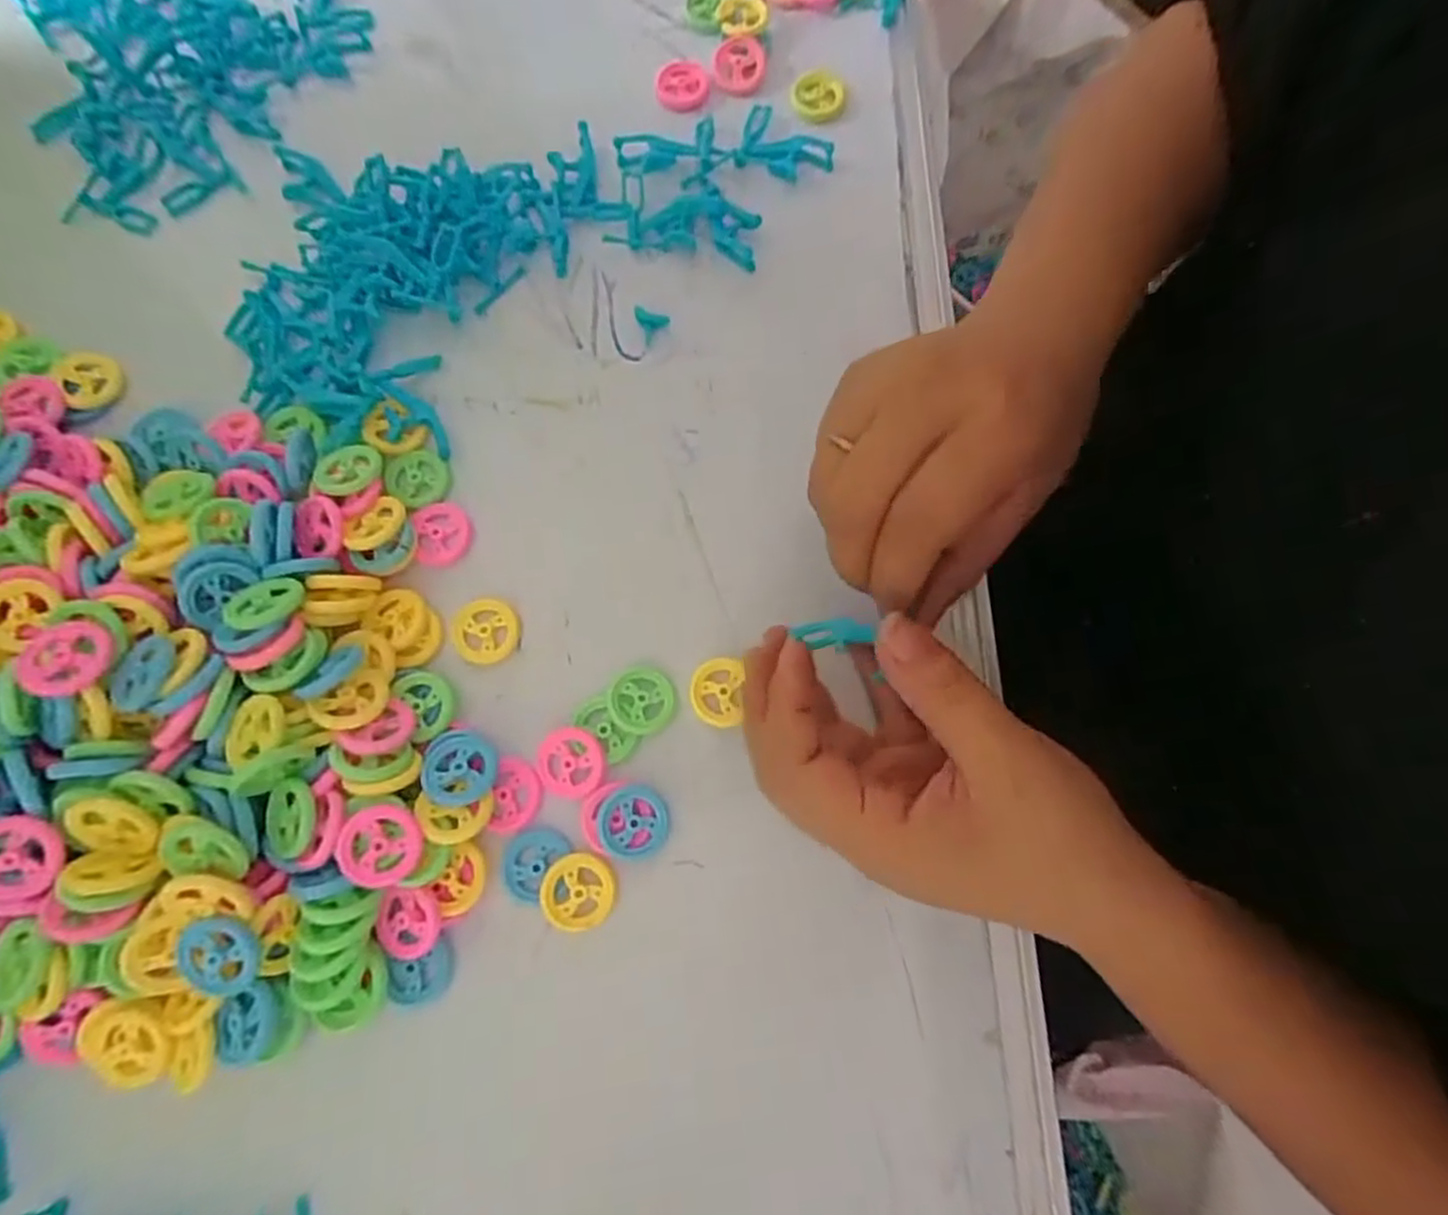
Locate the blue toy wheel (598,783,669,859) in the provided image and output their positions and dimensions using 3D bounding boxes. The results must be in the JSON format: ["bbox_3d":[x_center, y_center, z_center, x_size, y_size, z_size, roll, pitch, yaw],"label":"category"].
[{"bbox_3d":[-0.039,0.090,0.295,0.029,0.004,0.029,0,76,0],"label":"blue toy wheel"}]

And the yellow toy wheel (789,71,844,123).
[{"bbox_3d":[0.051,-0.284,0.391,0.029,0.005,0.030,0,76,0],"label":"yellow toy wheel"}]

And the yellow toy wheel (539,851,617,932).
[{"bbox_3d":[-0.060,0.116,0.288,0.029,0.004,0.030,0,76,0],"label":"yellow toy wheel"}]

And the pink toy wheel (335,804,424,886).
[{"bbox_3d":[-0.132,0.091,0.271,0.030,0.006,0.030,3,80,-20],"label":"pink toy wheel"}]

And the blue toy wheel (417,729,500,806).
[{"bbox_3d":[-0.109,0.065,0.292,0.029,0.007,0.031,7,59,-11],"label":"blue toy wheel"}]

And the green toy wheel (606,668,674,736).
[{"bbox_3d":[-0.036,0.041,0.308,0.028,0.004,0.029,0,76,0],"label":"green toy wheel"}]

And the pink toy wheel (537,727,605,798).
[{"bbox_3d":[-0.066,0.066,0.301,0.027,0.004,0.028,0,76,0],"label":"pink toy wheel"}]

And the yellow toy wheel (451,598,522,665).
[{"bbox_3d":[-0.108,0.010,0.320,0.029,0.006,0.029,0,76,0],"label":"yellow toy wheel"}]

